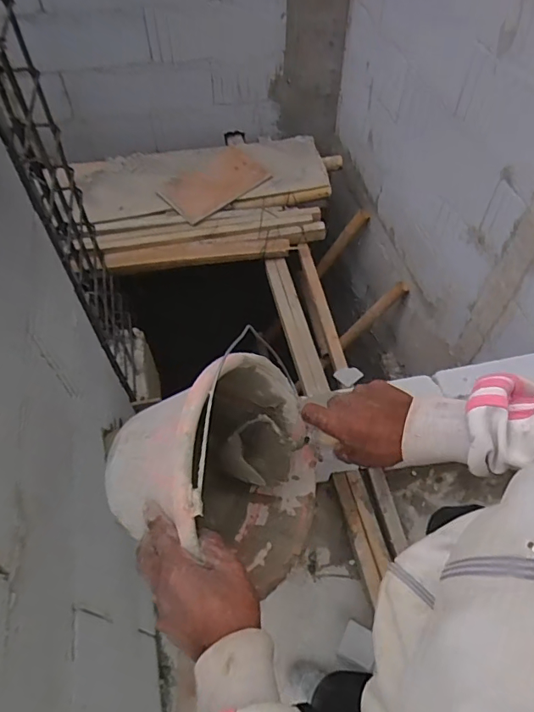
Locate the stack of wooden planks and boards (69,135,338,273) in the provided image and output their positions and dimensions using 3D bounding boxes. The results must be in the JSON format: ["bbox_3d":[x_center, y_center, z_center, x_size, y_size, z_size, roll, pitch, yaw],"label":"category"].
[{"bbox_3d":[-0.206,-0.608,1.831,0.975,0.148,0.604,-7,56,-5],"label":"stack of wooden planks and boards"}]

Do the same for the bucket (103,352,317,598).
[{"bbox_3d":[-0.077,0.129,0.576,0.224,0.255,0.224,-8,49,30],"label":"bucket"}]

